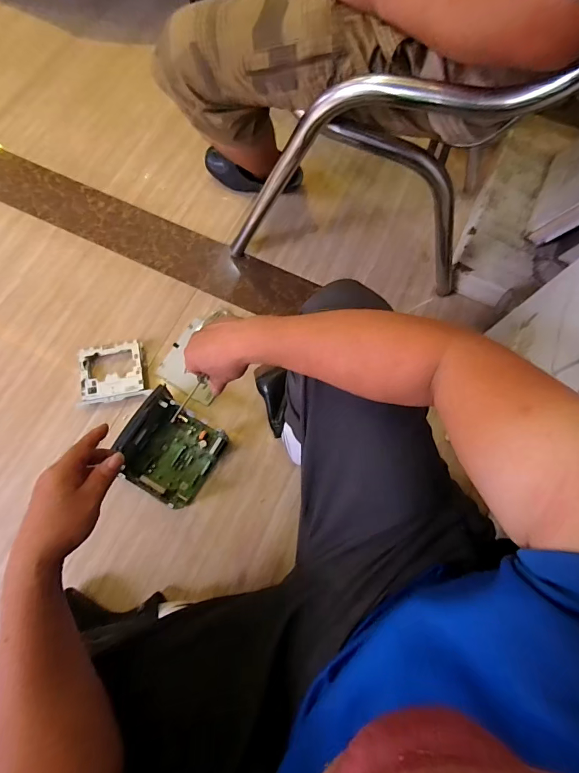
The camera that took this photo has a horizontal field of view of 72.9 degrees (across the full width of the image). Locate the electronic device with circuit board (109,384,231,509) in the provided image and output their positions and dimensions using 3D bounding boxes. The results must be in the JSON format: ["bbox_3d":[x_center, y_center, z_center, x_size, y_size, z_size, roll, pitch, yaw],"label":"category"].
[{"bbox_3d":[-0.250,0.134,0.824,0.165,0.120,0.180,30,72,9],"label":"electronic device with circuit board"}]

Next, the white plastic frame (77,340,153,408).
[{"bbox_3d":[-0.412,-0.030,0.911,0.151,0.032,0.141,-14,74,-7],"label":"white plastic frame"}]

